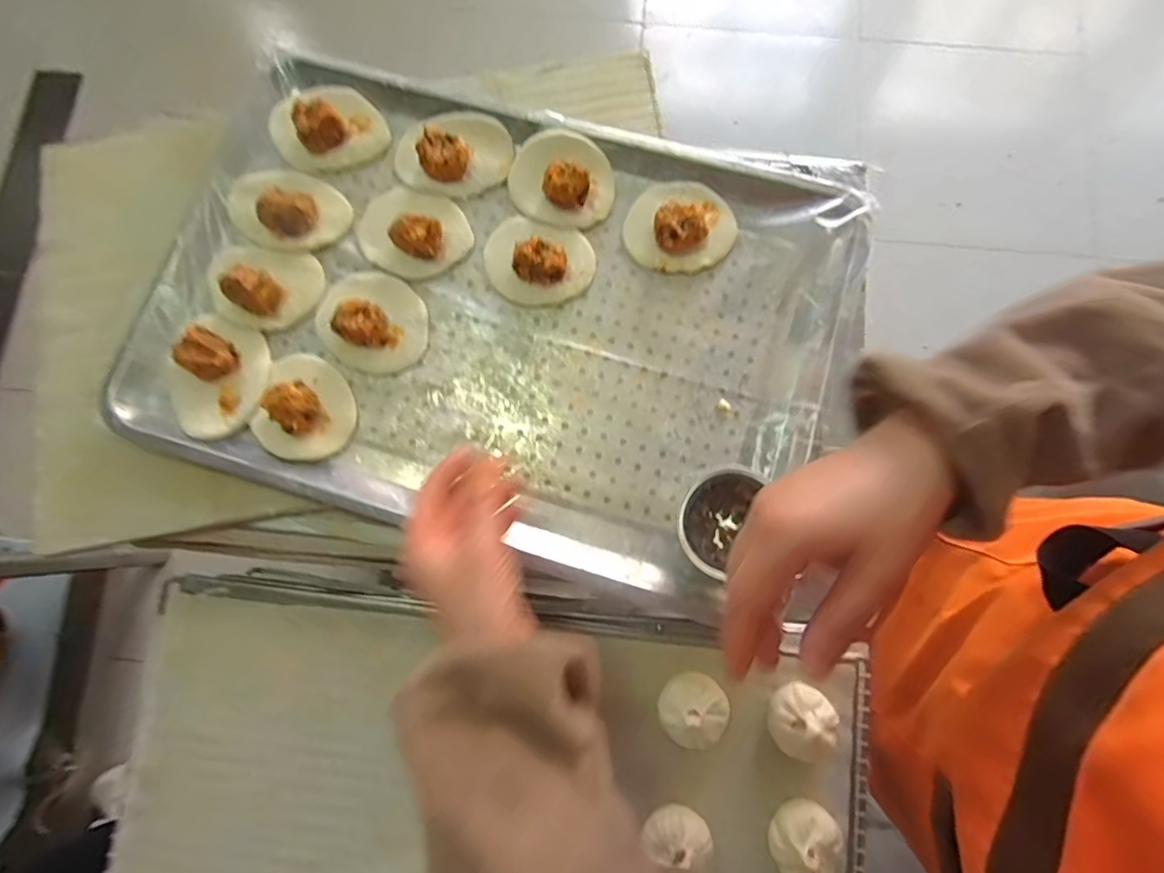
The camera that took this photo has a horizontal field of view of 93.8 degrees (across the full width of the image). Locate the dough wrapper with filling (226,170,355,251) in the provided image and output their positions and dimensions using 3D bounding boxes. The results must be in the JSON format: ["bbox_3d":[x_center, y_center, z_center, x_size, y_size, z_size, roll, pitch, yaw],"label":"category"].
[{"bbox_3d":[-0.266,-0.207,0.489,0.099,0.030,0.075,25,81,5],"label":"dough wrapper with filling"}]

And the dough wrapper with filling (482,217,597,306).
[{"bbox_3d":[-0.039,-0.159,0.480,0.098,0.027,0.073,8,80,2],"label":"dough wrapper with filling"}]

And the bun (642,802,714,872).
[{"bbox_3d":[0.076,0.315,0.420,0.046,0.031,0.048,0,80,1],"label":"bun"}]

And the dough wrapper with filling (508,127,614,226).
[{"bbox_3d":[-0.018,-0.237,0.493,0.094,0.035,0.080,20,81,4],"label":"dough wrapper with filling"}]

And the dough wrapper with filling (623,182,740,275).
[{"bbox_3d":[0.090,-0.192,0.482,0.098,0.025,0.084,2,80,1],"label":"dough wrapper with filling"}]

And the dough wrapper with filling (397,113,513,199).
[{"bbox_3d":[-0.119,-0.267,0.502,0.104,0.027,0.082,12,80,3],"label":"dough wrapper with filling"}]

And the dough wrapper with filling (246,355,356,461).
[{"bbox_3d":[-0.236,-0.027,0.459,0.081,0.034,0.086,16,80,4],"label":"dough wrapper with filling"}]

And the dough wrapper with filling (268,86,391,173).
[{"bbox_3d":[-0.239,-0.290,0.506,0.099,0.037,0.085,-30,81,-4],"label":"dough wrapper with filling"}]

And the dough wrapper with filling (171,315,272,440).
[{"bbox_3d":[-0.312,-0.052,0.461,0.075,0.033,0.099,23,81,5],"label":"dough wrapper with filling"}]

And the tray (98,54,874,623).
[{"bbox_3d":[-0.068,-0.116,0.476,0.576,0.033,0.418,19,81,4],"label":"tray"}]

